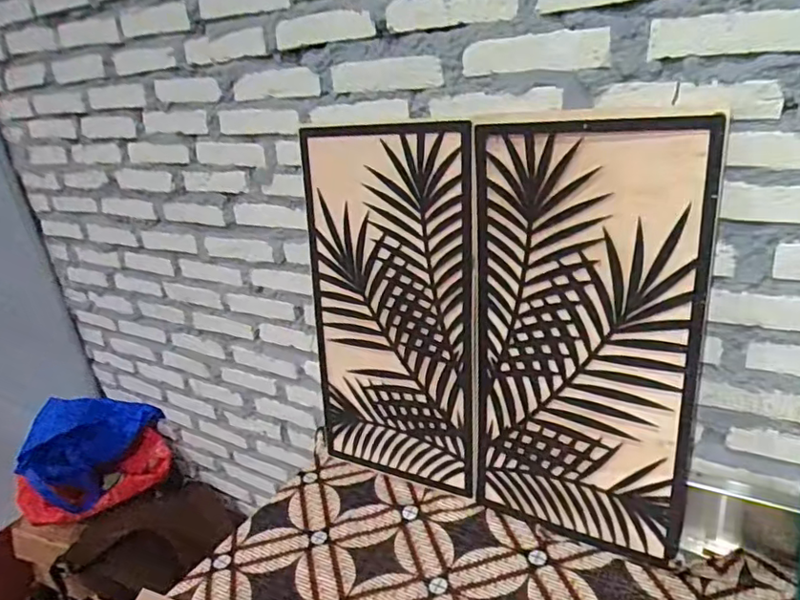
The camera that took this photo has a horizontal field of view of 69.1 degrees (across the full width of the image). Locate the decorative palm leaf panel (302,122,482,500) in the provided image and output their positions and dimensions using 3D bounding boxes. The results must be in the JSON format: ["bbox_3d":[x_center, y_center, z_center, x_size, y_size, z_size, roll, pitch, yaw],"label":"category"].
[{"bbox_3d":[-0.011,0.026,0.937,0.298,0.579,0.024,10,21,29],"label":"decorative palm leaf panel"}]

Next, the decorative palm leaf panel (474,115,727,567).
[{"bbox_3d":[0.238,0.062,0.783,0.289,0.571,0.021,8,20,33],"label":"decorative palm leaf panel"}]

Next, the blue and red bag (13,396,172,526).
[{"bbox_3d":[-0.771,0.388,1.467,0.348,0.285,0.180,-25,29,-33],"label":"blue and red bag"}]

